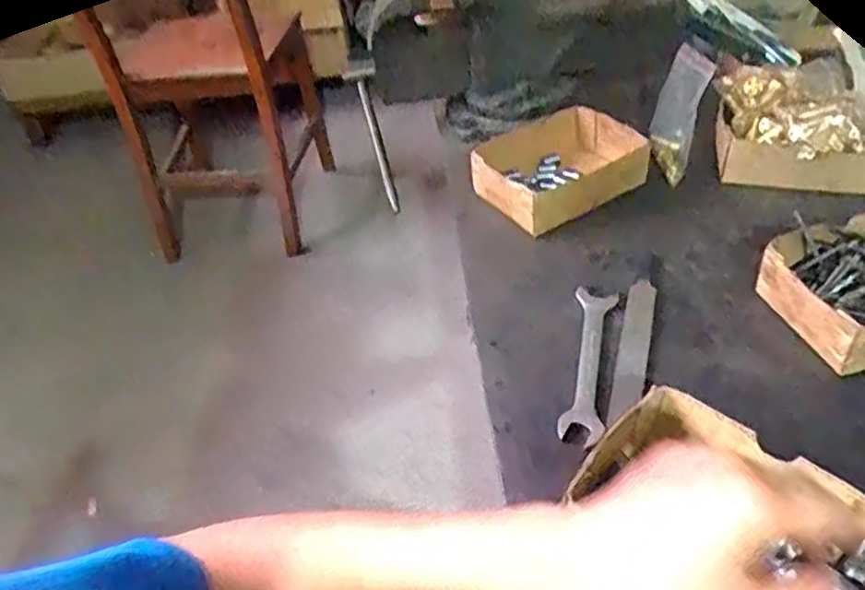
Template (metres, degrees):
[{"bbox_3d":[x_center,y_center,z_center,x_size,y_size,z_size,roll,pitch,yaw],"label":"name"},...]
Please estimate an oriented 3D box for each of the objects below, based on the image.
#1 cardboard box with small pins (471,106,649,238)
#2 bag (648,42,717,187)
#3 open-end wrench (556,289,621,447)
[{"bbox_3d":[0.134,-0.141,0.767,0.180,0.058,0.126,-28,45,-23],"label":"cardboard box with small pins"},{"bbox_3d":[0.273,-0.199,0.783,0.054,0.145,0.040,13,3,20],"label":"bag"},{"bbox_3d":[0.131,0.054,0.583,0.035,0.004,0.169,7,42,14],"label":"open-end wrench"}]

